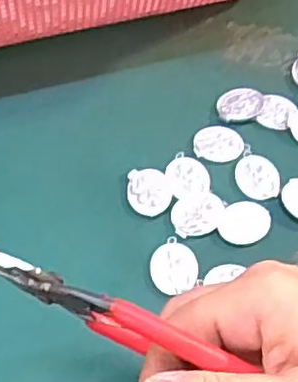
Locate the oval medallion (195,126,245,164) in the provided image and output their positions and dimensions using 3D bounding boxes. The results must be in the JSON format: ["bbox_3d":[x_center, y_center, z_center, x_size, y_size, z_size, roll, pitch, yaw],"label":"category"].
[{"bbox_3d":[0.036,-0.025,0.337,0.024,0.004,0.022,-3,61,-4],"label":"oval medallion"}]

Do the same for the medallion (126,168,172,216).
[{"bbox_3d":[0.000,0.000,0.322,0.021,0.004,0.025,-14,62,-10],"label":"medallion"}]

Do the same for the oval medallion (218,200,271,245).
[{"bbox_3d":[0.045,0.014,0.314,0.025,0.004,0.020,-13,62,-9],"label":"oval medallion"}]

